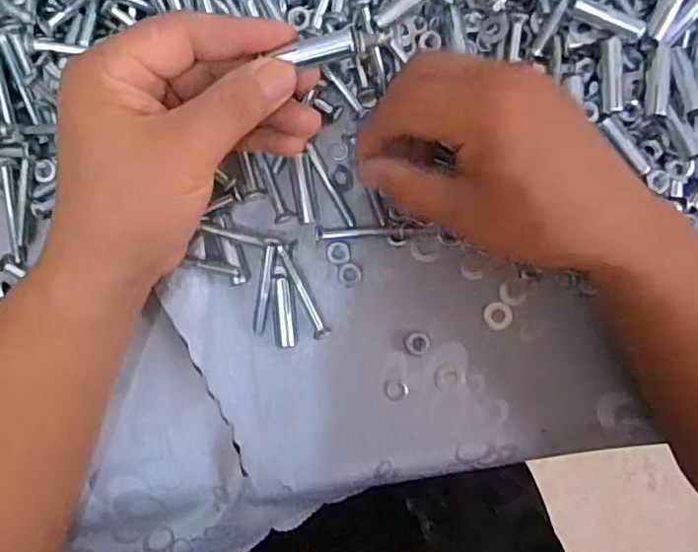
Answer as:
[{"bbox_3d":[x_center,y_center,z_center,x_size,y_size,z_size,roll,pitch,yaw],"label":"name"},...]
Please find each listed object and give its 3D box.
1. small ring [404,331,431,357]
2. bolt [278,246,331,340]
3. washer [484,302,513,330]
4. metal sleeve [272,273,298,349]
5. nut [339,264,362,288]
[{"bbox_3d":[0.039,0.039,0.345,0.015,0.004,0.014,0,89,-3],"label":"small ring"},{"bbox_3d":[-0.024,0.009,0.335,0.010,0.013,0.055,-22,91,-3],"label":"bolt"},{"bbox_3d":[0.087,0.023,0.349,0.016,0.004,0.016,7,89,-3],"label":"washer"},{"bbox_3d":[-0.036,0.019,0.337,0.012,0.008,0.040,-3,89,-4],"label":"metal sleeve"},{"bbox_3d":[0.001,-0.001,0.341,0.013,0.004,0.013,0,89,-3],"label":"nut"}]

